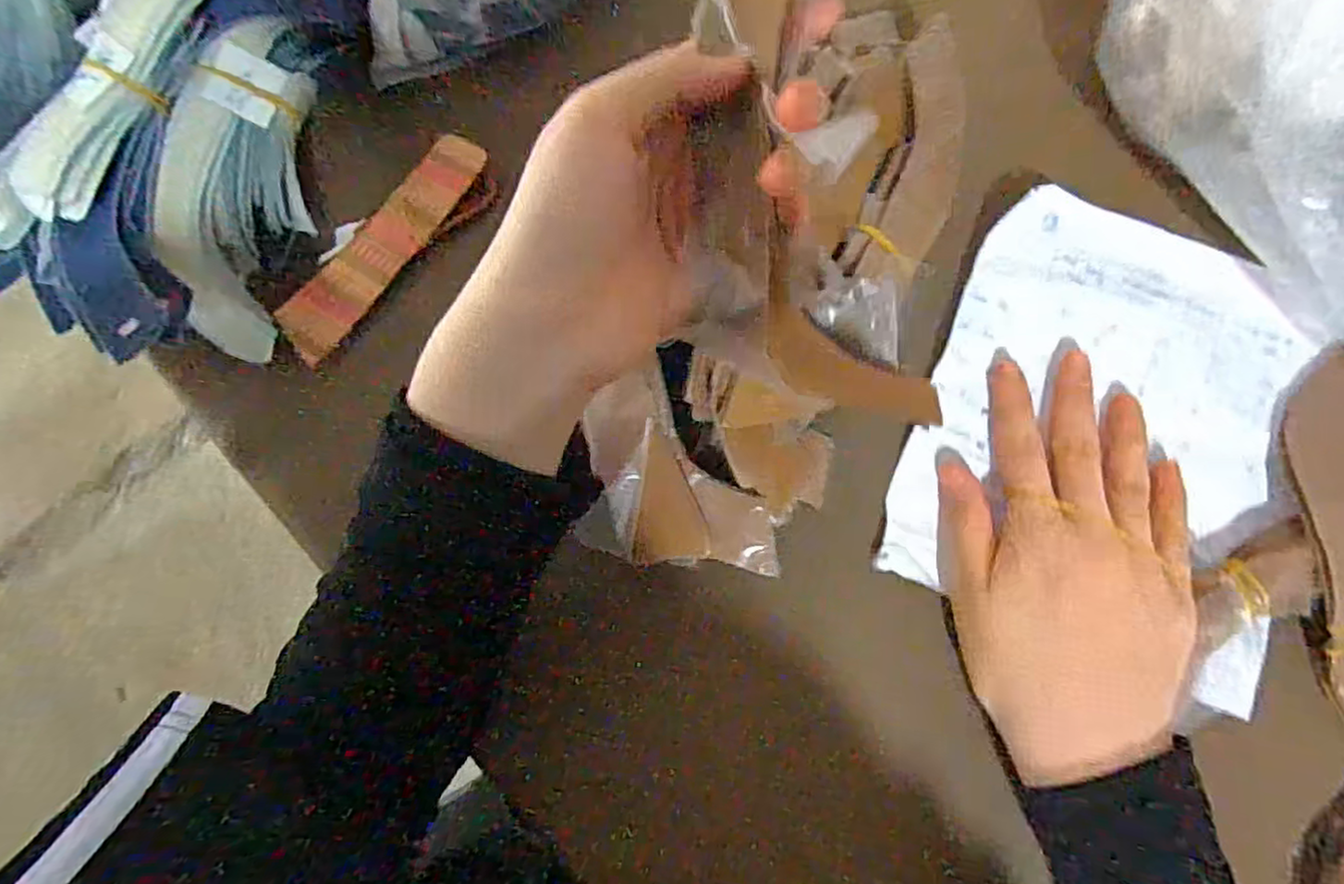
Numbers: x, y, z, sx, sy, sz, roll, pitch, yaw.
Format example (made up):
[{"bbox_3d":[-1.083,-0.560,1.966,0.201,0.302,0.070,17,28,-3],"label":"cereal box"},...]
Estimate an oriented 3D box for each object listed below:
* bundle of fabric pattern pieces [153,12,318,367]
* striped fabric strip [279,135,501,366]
[{"bbox_3d":[-0.213,-0.121,0.330,0.033,0.057,0.154,5,84,44],"label":"bundle of fabric pattern pieces"},{"bbox_3d":[-0.143,-0.101,0.344,0.041,0.017,0.132,41,86,9],"label":"striped fabric strip"}]

